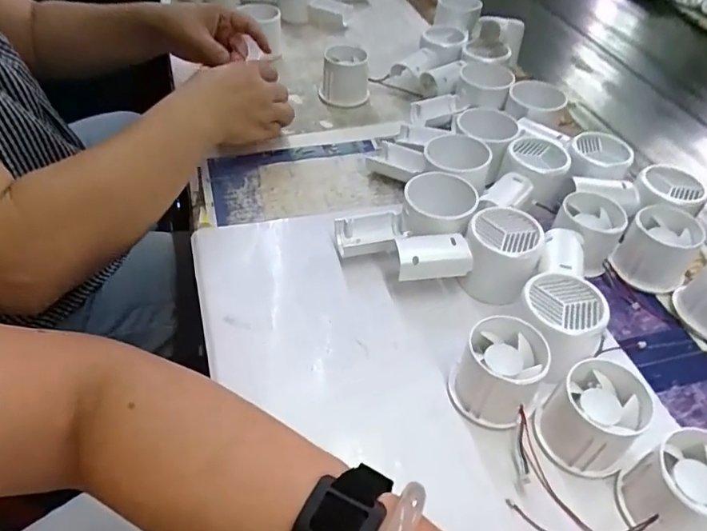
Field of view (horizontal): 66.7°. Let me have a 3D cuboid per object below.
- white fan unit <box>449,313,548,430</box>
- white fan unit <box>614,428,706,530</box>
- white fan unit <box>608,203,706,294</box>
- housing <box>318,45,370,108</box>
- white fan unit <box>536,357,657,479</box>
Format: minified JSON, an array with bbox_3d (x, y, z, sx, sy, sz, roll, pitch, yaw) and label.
[{"bbox_3d":[0.096,0.068,0.351,0.051,0.046,0.057,27,51,22],"label":"white fan unit"},{"bbox_3d":[0.184,0.129,0.301,0.059,0.049,0.048,-19,50,-19],"label":"white fan unit"},{"bbox_3d":[0.251,-0.014,0.443,0.054,0.046,0.062,31,53,25],"label":"white fan unit"},{"bbox_3d":[-0.011,-0.214,0.616,0.057,0.055,0.047,0,46,-2],"label":"housing"},{"bbox_3d":[0.149,0.094,0.332,0.055,0.051,0.053,1,46,-1],"label":"white fan unit"}]

